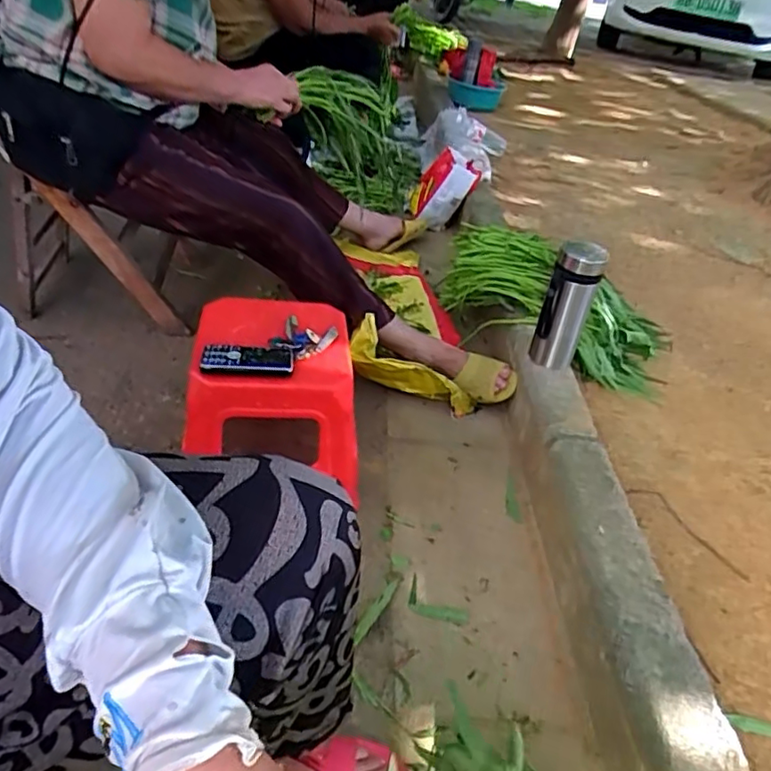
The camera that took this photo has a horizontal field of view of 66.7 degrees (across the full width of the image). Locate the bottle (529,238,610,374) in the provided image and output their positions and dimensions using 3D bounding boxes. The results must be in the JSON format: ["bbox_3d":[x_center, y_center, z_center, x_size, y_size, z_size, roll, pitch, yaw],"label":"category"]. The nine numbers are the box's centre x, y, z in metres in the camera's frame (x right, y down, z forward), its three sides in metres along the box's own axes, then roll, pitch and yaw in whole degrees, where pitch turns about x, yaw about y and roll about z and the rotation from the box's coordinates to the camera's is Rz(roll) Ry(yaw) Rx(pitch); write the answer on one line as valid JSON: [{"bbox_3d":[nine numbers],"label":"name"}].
[{"bbox_3d":[0.327,-0.141,1.066,0.079,0.223,0.082,19,38,12],"label":"bottle"}]

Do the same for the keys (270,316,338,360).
[{"bbox_3d":[-0.122,-0.073,0.876,0.080,0.031,0.073,16,38,9],"label":"keys"}]

